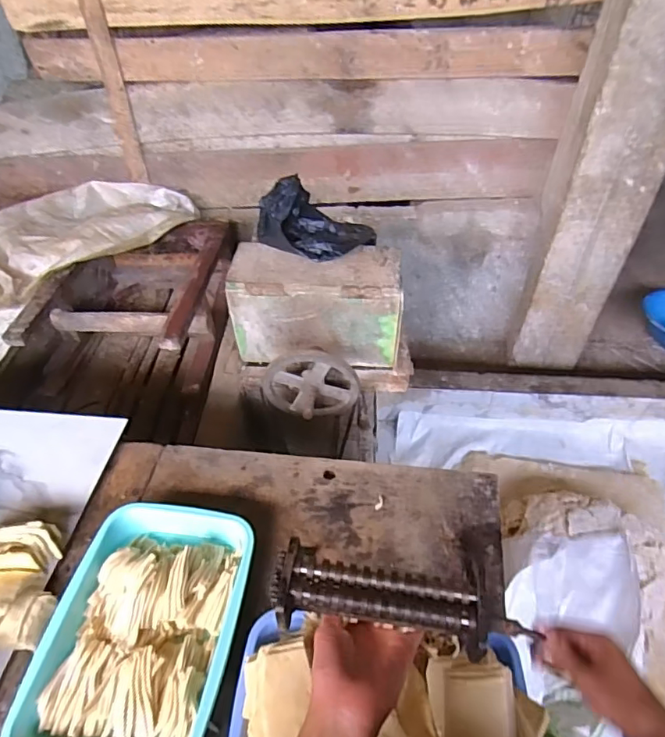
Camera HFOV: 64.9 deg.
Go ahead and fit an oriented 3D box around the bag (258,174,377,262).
[{"bbox_3d":[-0.035,-0.301,1.069,0.218,0.096,0.190,17,52,17],"label":"bag"}]

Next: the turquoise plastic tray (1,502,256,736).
[{"bbox_3d":[-0.227,0.320,0.648,0.224,0.051,0.322,6,50,8],"label":"turquoise plastic tray"}]

